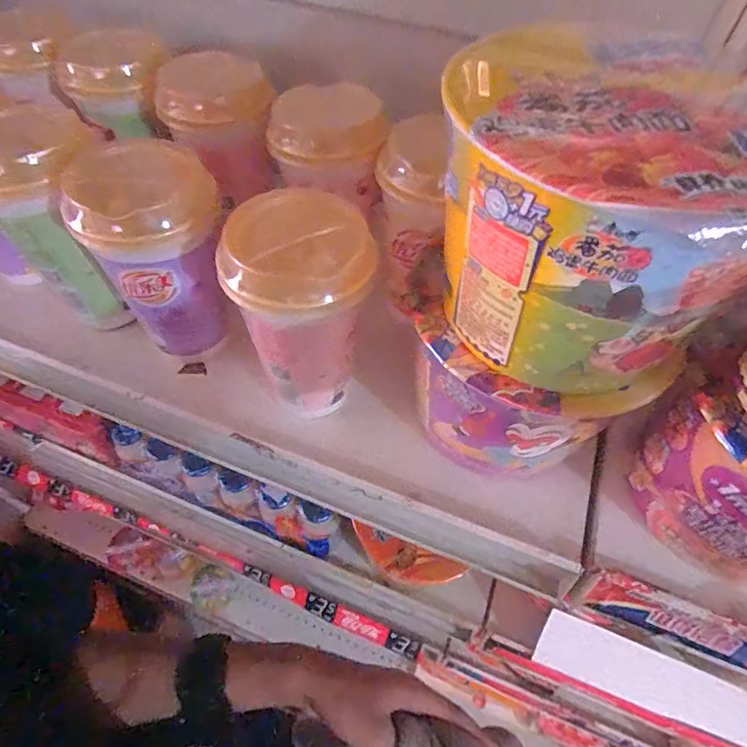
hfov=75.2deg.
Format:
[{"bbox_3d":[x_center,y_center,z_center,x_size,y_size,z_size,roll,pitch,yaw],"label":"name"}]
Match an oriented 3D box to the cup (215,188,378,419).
[{"bbox_3d":[-0.040,-0.037,0.285,0.073,0.131,0.066,4,55,-1],"label":"cup"}]

